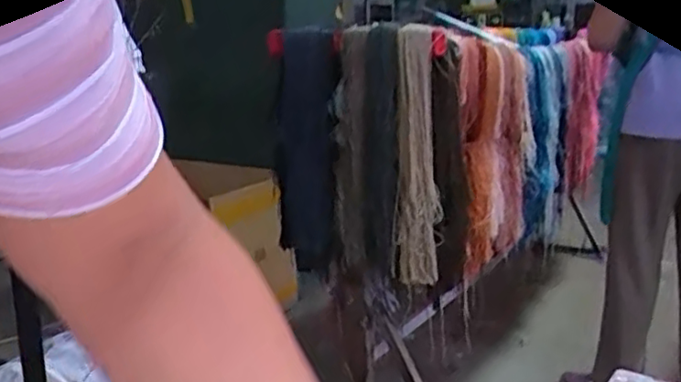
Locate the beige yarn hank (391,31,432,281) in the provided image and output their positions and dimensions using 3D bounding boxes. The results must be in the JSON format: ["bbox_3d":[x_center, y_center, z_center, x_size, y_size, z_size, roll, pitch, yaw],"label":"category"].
[{"bbox_3d":[0.150,-0.056,1.295,0.079,0.491,0.070,-3,13,-13],"label":"beige yarn hank"}]

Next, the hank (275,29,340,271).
[{"bbox_3d":[-0.079,-0.080,1.482,0.122,0.531,0.158,-2,13,-9],"label":"hank"}]

